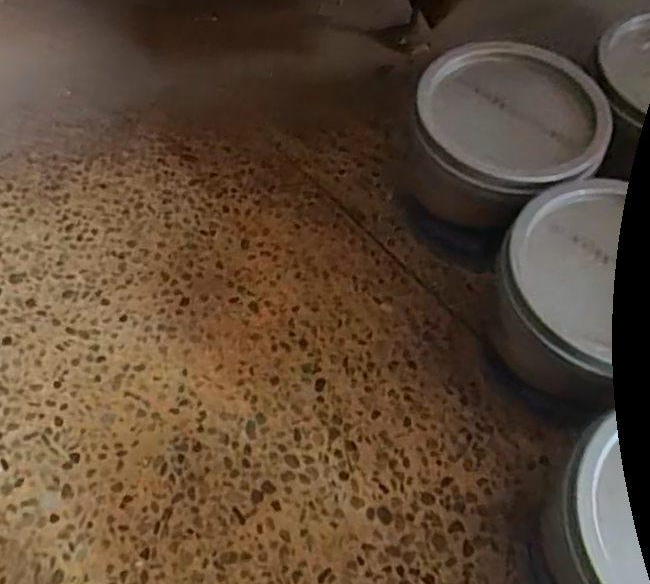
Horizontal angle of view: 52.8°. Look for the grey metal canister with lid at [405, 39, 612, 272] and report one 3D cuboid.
[{"bbox_3d":[0.118,-0.088,0.463,0.119,0.114,0.124,7,59,2],"label":"grey metal canister with lid"}]

